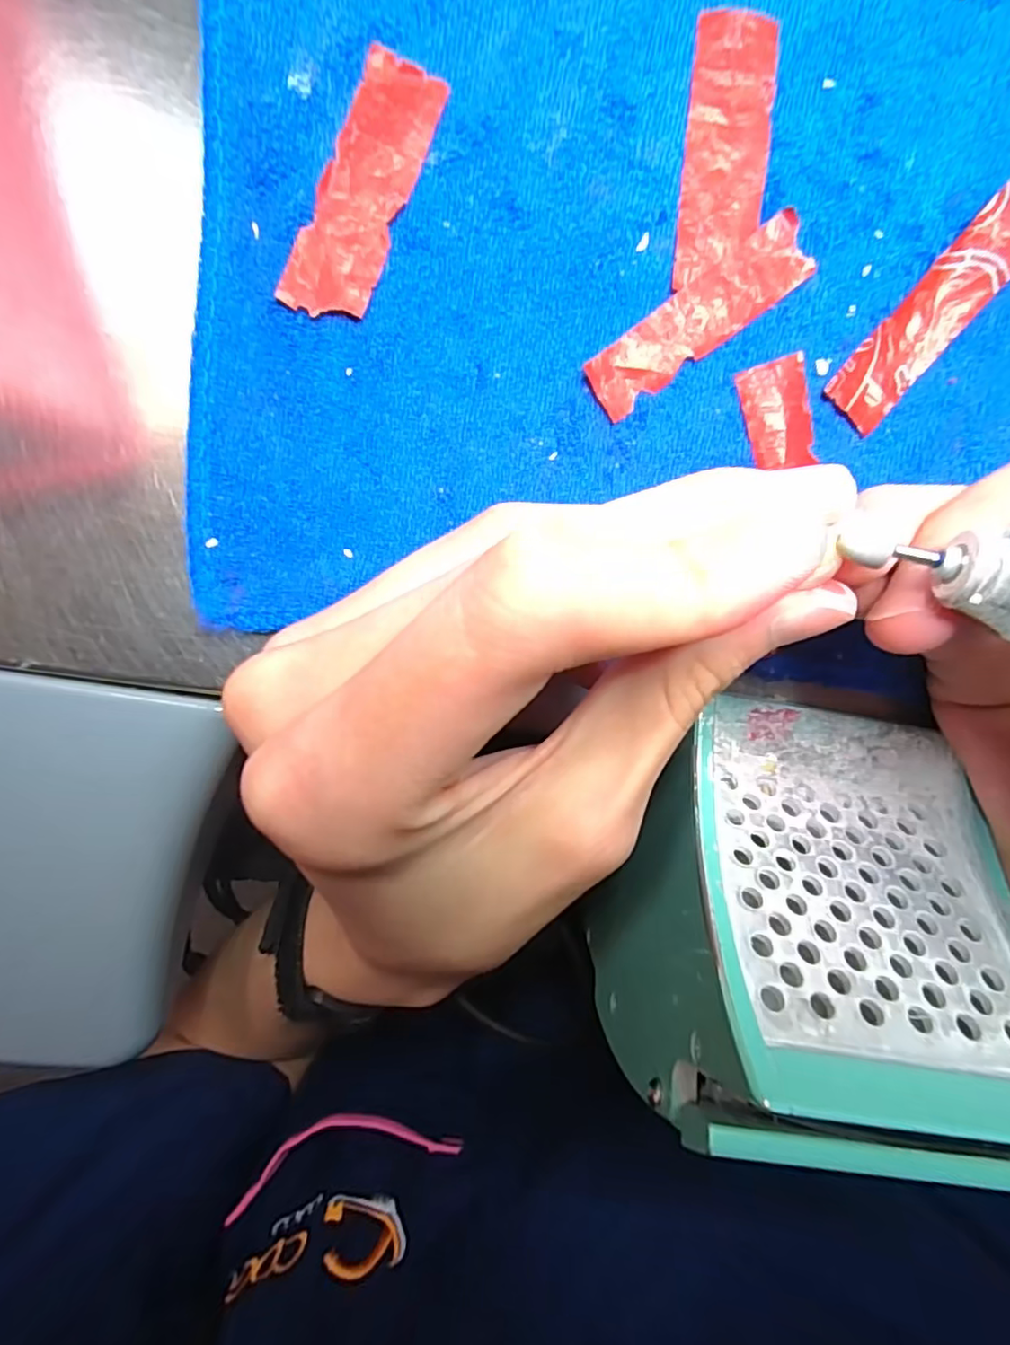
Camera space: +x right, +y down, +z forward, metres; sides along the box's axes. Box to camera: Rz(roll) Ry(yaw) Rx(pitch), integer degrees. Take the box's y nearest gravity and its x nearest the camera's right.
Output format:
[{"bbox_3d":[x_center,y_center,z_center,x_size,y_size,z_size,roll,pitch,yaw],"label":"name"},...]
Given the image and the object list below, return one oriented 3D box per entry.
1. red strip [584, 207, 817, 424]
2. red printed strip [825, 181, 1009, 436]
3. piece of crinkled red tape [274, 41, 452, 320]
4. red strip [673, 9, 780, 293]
[{"bbox_3d":[0.046,-0.085,0.142,0.058,0.004,0.015,-36,96,4],"label":"red strip"},{"bbox_3d":[0.103,-0.086,0.141,0.015,0.004,0.058,40,102,-4],"label":"red printed strip"},{"bbox_3d":[-0.033,-0.111,0.136,0.019,0.004,0.058,23,96,-12],"label":"piece of crinkled red tape"},{"bbox_3d":[0.052,-0.121,0.136,0.019,0.004,0.057,3,97,-2],"label":"red strip"}]

